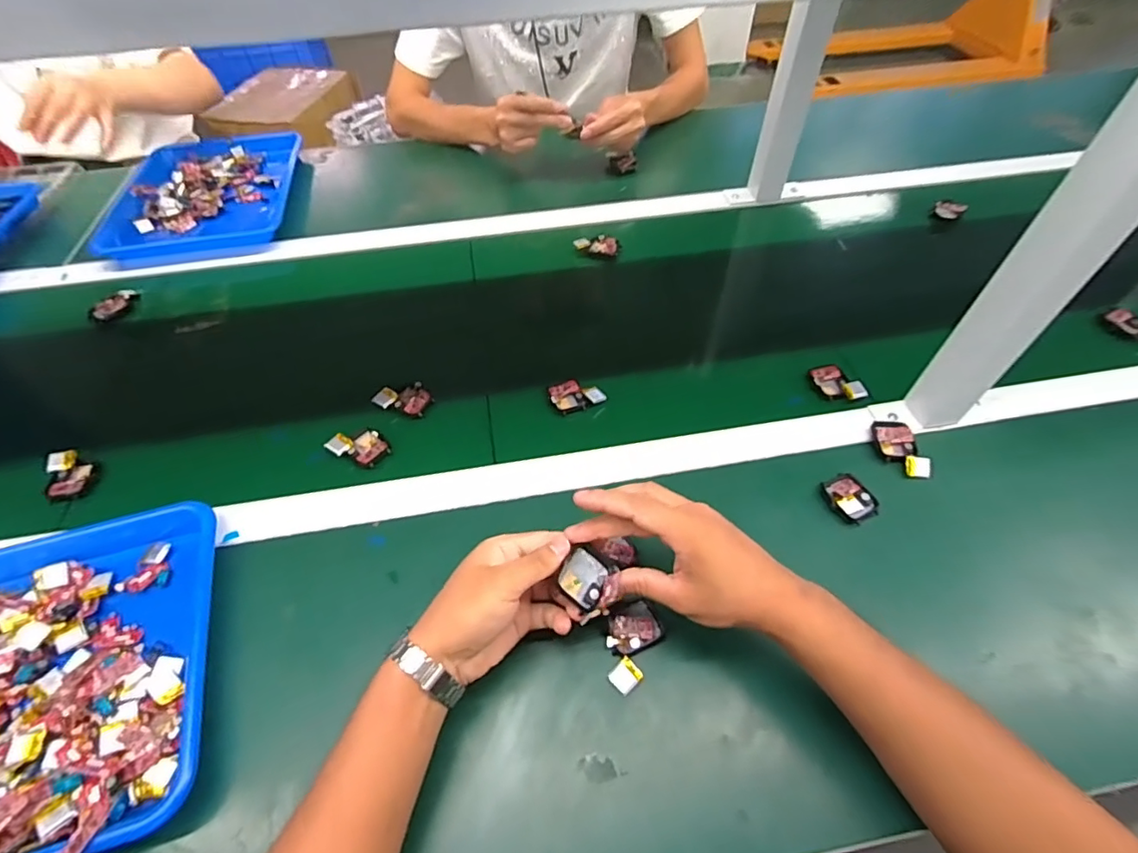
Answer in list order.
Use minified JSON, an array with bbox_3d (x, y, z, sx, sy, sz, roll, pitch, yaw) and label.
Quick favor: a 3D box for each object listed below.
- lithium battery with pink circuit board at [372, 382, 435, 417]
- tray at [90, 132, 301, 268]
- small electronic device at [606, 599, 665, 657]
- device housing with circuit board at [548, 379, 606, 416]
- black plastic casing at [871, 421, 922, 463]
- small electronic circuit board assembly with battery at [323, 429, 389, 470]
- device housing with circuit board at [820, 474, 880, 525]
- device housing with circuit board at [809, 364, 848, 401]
[{"bbox_3d":[-0.178,-0.033,0.588,0.058,0.009,0.039,9,54,8],"label":"lithium battery with pink circuit board"},{"bbox_3d":[-0.571,-0.366,0.851,0.260,0.047,0.308,-6,53,-3],"label":"tray"},{"bbox_3d":[0.051,0.161,0.434,0.045,0.012,0.036,-20,55,-14],"label":"small electronic device"},{"bbox_3d":[0.009,-0.034,0.589,0.059,0.015,0.034,-6,53,-3],"label":"device housing with circuit board"},{"bbox_3d":[0.327,0.013,0.543,0.038,0.015,0.052,-1,53,1],"label":"black plastic casing"},{"bbox_3d":[-0.212,0.021,0.547,0.048,0.015,0.045,33,60,24],"label":"small electronic circuit board assembly with battery"},{"bbox_3d":[0.263,0.066,0.504,0.037,0.012,0.046,-20,55,-13],"label":"device housing with circuit board"},{"bbox_3d":[0.287,-0.048,0.596,0.037,0.009,0.045,-5,53,-3],"label":"device housing with circuit board"}]

